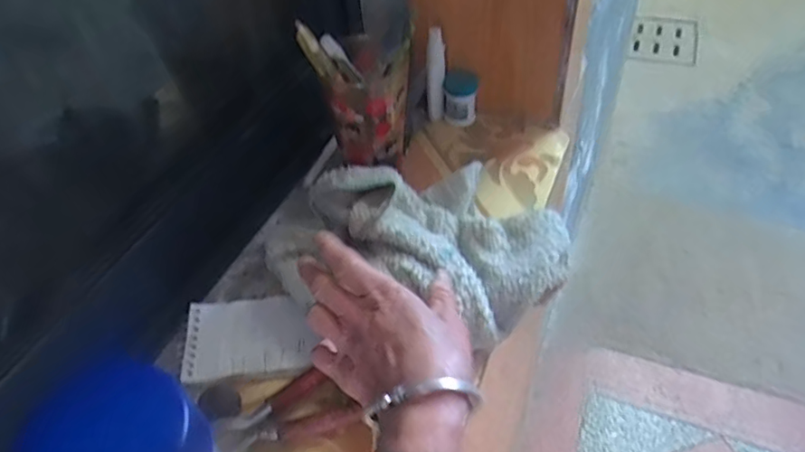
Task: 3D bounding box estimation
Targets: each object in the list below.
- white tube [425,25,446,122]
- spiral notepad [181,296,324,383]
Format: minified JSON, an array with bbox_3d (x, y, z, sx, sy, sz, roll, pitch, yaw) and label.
[{"bbox_3d":[0.038,-0.170,0.654,0.022,0.111,0.020,-2,45,3],"label":"white tube"},{"bbox_3d":[-0.128,0.093,0.483,0.105,0.009,0.071,-6,46,-2],"label":"spiral notepad"}]

